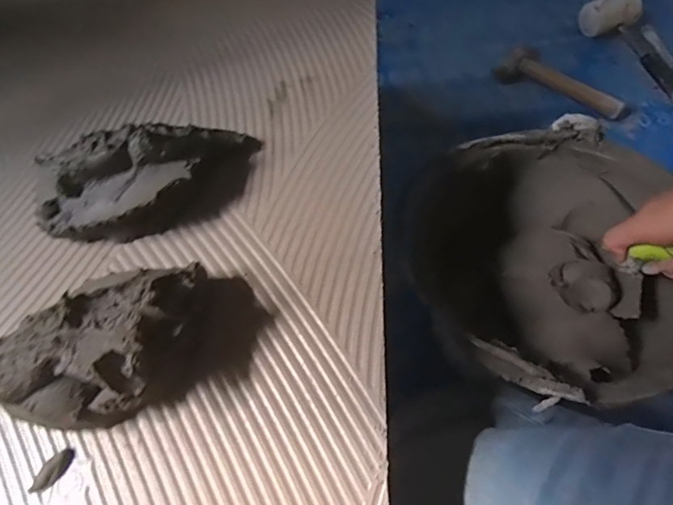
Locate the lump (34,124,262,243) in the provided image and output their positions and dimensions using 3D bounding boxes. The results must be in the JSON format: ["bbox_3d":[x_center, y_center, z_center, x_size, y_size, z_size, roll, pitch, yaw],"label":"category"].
[{"bbox_3d":[-0.162,-0.065,0.401,0.187,0.069,0.083,-15,63,-4],"label":"lump"}]

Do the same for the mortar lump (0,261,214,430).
[{"bbox_3d":[-0.158,0.068,0.325,0.154,0.078,0.083,-23,63,-8],"label":"mortar lump"}]

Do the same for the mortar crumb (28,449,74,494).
[{"bbox_3d":[-0.200,0.153,0.329,0.033,0.004,0.015,-39,67,-15],"label":"mortar crumb"}]

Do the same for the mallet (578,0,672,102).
[{"bbox_3d":[0.635,-0.386,0.914,0.104,0.071,0.352,-29,65,-11],"label":"mallet"}]

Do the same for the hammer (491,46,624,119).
[{"bbox_3d":[0.446,-0.341,0.922,0.251,0.035,0.103,29,68,17],"label":"hammer"}]

